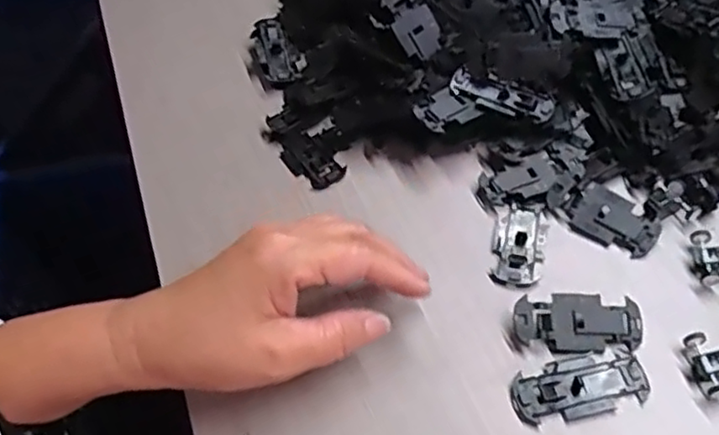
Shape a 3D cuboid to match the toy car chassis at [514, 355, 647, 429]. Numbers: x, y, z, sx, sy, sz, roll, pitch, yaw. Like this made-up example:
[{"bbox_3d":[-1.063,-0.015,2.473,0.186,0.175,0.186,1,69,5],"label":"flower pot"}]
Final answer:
[{"bbox_3d":[0.110,0.085,0.330,0.066,0.004,0.030,-11,52,-4],"label":"toy car chassis"}]

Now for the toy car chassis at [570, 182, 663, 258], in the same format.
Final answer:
[{"bbox_3d":[0.150,0.002,0.390,0.050,0.004,0.032,30,77,21],"label":"toy car chassis"}]

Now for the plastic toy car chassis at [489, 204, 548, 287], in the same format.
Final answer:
[{"bbox_3d":[0.094,0.015,0.388,0.029,0.006,0.057,10,53,13],"label":"plastic toy car chassis"}]

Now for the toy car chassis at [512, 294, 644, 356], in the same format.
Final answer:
[{"bbox_3d":[0.115,0.056,0.348,0.065,0.011,0.030,-3,52,3],"label":"toy car chassis"}]

